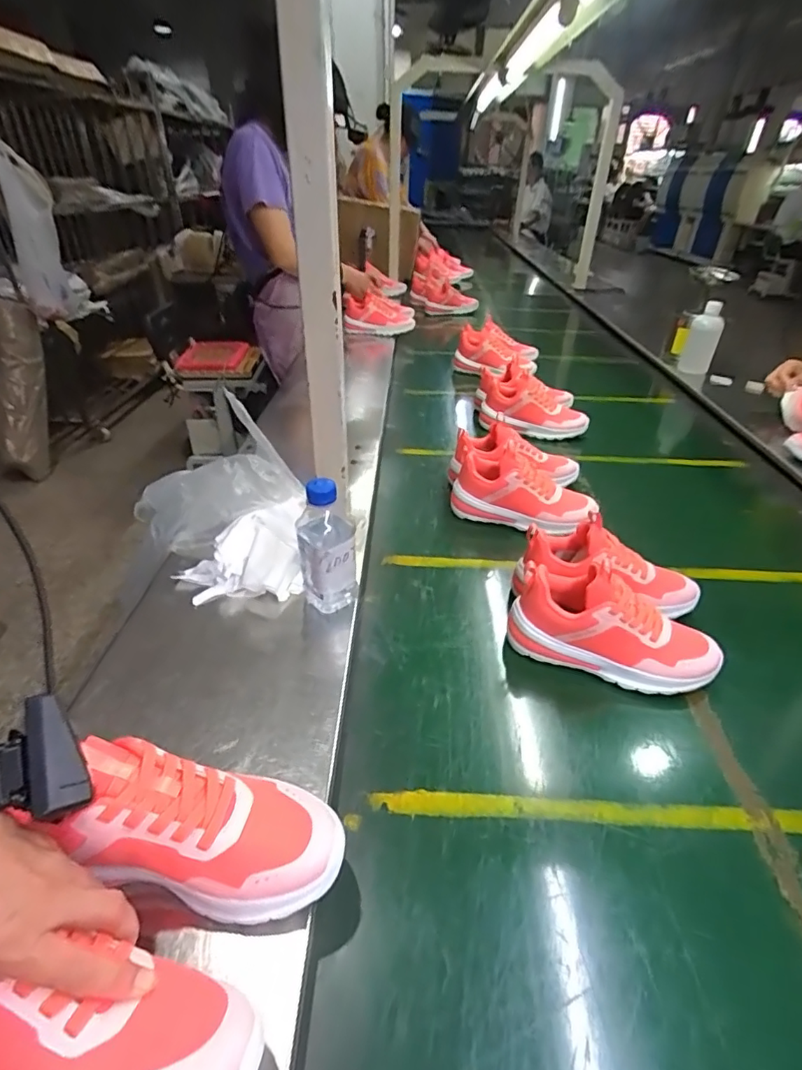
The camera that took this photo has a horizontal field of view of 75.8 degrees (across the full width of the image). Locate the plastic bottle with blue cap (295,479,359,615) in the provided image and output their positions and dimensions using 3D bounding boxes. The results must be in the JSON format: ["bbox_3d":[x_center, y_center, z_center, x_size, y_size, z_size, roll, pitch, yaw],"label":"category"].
[{"bbox_3d":[-0.085,0.010,0.590,0.066,0.157,0.065,-7,36,-9],"label":"plastic bottle with blue cap"}]

